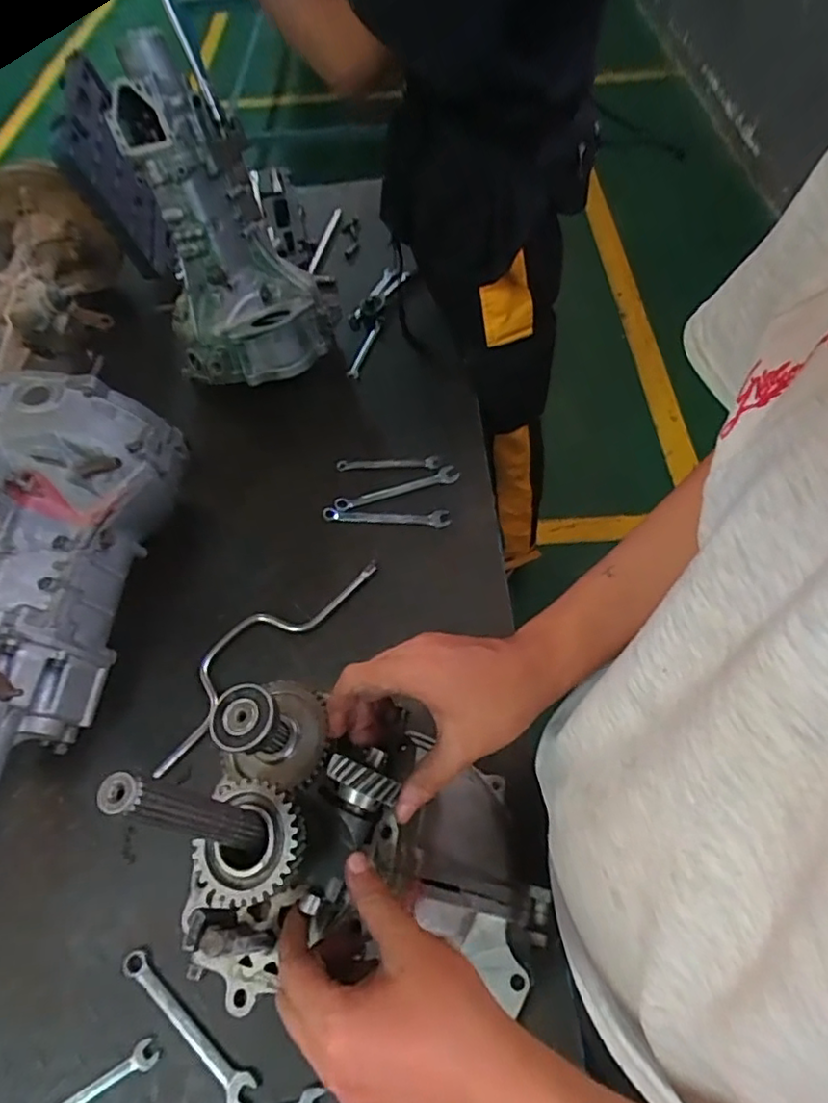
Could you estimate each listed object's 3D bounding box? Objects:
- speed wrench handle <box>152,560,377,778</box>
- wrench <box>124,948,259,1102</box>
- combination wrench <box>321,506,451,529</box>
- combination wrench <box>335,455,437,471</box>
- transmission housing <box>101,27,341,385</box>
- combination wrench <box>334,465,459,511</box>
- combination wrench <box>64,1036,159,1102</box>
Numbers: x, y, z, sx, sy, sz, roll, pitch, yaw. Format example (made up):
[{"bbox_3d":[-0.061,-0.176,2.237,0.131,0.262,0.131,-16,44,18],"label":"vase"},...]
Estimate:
[{"bbox_3d":[-0.207,0.121,0.805,0.082,0.020,0.367,36,66,24],"label":"speed wrench handle"},{"bbox_3d":[-0.224,0.464,0.594,0.180,0.010,0.026,33,64,22],"label":"wrench"},{"bbox_3d":[-0.042,-0.053,0.914,0.189,0.014,0.025,2,57,5],"label":"combination wrench"},{"bbox_3d":[-0.042,-0.142,0.963,0.161,0.010,0.021,1,57,4],"label":"combination wrench"},{"bbox_3d":[-0.309,-0.537,0.992,0.302,0.494,0.235,-28,19,-14],"label":"transmission housing"},{"bbox_3d":[-0.027,-0.098,0.935,0.195,0.004,0.028,-18,57,-8],"label":"combination wrench"},{"bbox_3d":[-0.324,0.522,0.570,0.167,0.004,0.023,-27,59,-14],"label":"combination wrench"}]

